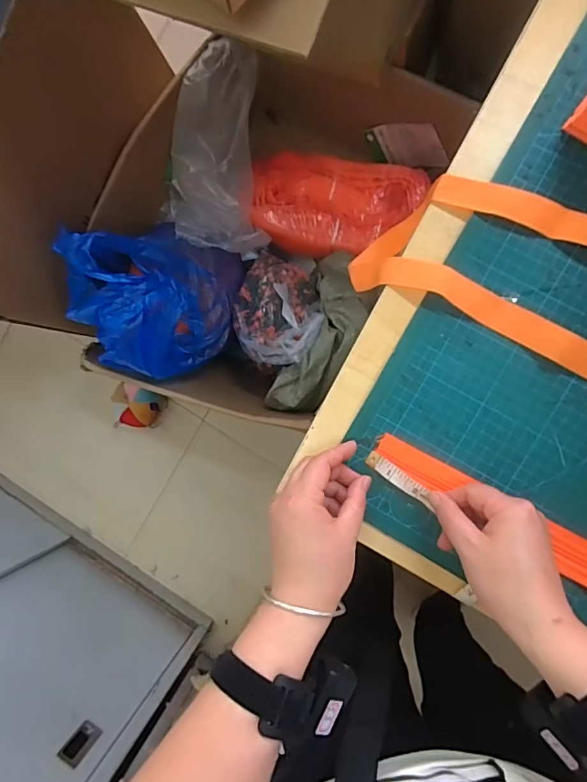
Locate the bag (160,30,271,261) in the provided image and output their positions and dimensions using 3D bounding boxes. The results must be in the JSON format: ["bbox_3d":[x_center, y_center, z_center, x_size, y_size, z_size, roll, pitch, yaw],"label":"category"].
[{"bbox_3d":[-0.147,-0.455,0.961,0.184,0.161,0.354,-4,90,8],"label":"bag"}]

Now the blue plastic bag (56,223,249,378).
[{"bbox_3d":[-0.274,-0.177,0.903,0.252,0.255,0.291,20,94,8],"label":"blue plastic bag"}]

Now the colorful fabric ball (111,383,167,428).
[{"bbox_3d":[-0.383,0.038,1.194,0.124,0.084,0.106,9,92,8],"label":"colorful fabric ball"}]

